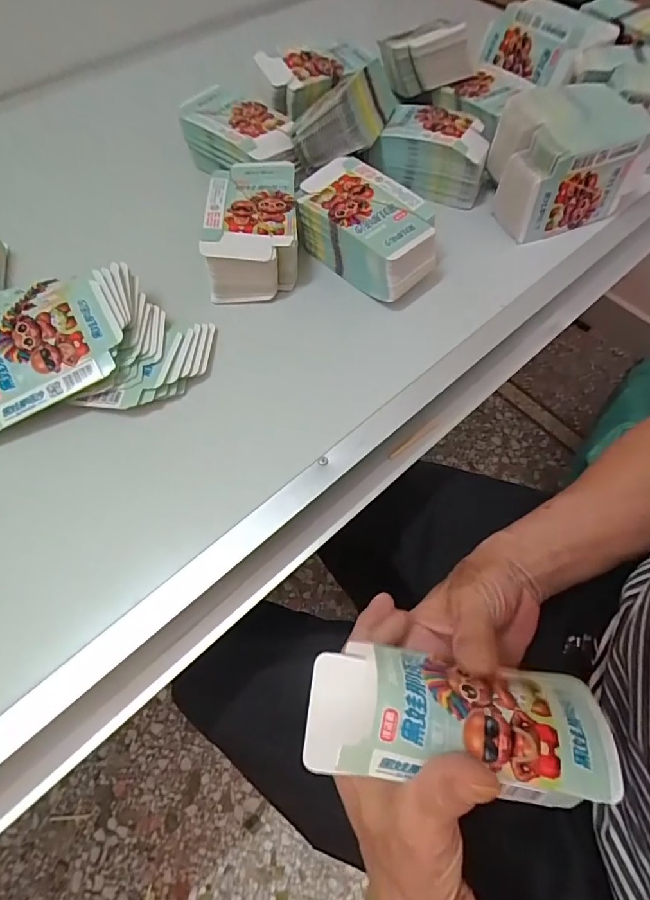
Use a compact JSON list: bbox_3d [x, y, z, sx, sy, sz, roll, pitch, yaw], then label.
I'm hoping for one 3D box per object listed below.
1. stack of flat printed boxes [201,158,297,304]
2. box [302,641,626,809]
[{"bbox_3d":[-0.071,-0.228,0.453,0.083,0.056,0.153,-2,60,-2],"label":"stack of flat printed boxes"},{"bbox_3d":[0.066,0.138,0.231,0.151,0.044,0.057,1,60,11],"label":"box"}]

